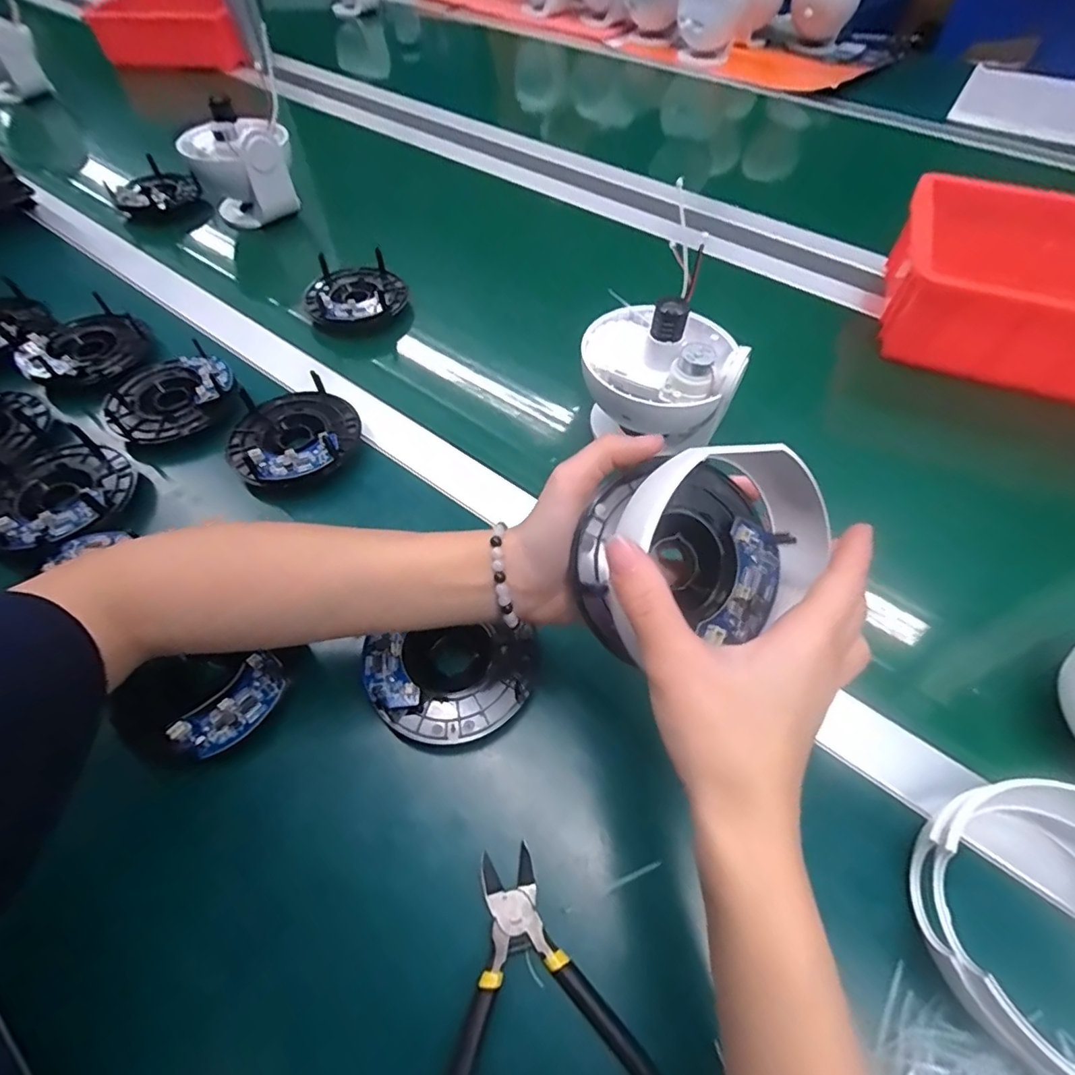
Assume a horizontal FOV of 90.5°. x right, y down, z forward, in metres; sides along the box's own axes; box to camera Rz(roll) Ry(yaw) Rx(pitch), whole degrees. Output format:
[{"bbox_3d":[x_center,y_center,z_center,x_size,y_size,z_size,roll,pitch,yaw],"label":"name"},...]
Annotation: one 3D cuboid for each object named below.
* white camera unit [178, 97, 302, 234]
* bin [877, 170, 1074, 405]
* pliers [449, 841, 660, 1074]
[{"bbox_3d":[-0.346,-0.433,0.627,0.115,0.109,0.104,-20,59,-15],"label":"white camera unit"},{"bbox_3d":[0.495,-0.216,0.483,0.316,0.088,0.195,19,57,11],"label":"bin"},{"bbox_3d":[-0.002,0.222,0.239,0.114,0.013,0.138,-9,56,-8],"label":"pliers"}]

